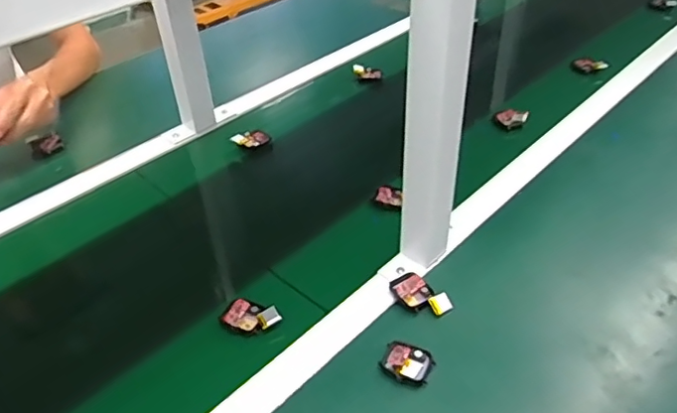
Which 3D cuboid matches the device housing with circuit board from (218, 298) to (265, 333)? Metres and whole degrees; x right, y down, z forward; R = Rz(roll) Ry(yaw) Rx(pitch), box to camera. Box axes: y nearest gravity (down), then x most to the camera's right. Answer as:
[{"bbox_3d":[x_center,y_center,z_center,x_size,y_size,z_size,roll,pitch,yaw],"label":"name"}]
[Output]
[{"bbox_3d":[-0.099,0.115,0.600,0.046,0.008,0.034,14,43,19],"label":"device housing with circuit board"}]

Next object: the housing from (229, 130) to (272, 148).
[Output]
[{"bbox_3d":[-0.133,-0.101,0.862,0.060,0.015,0.029,-8,38,-26],"label":"housing"}]

